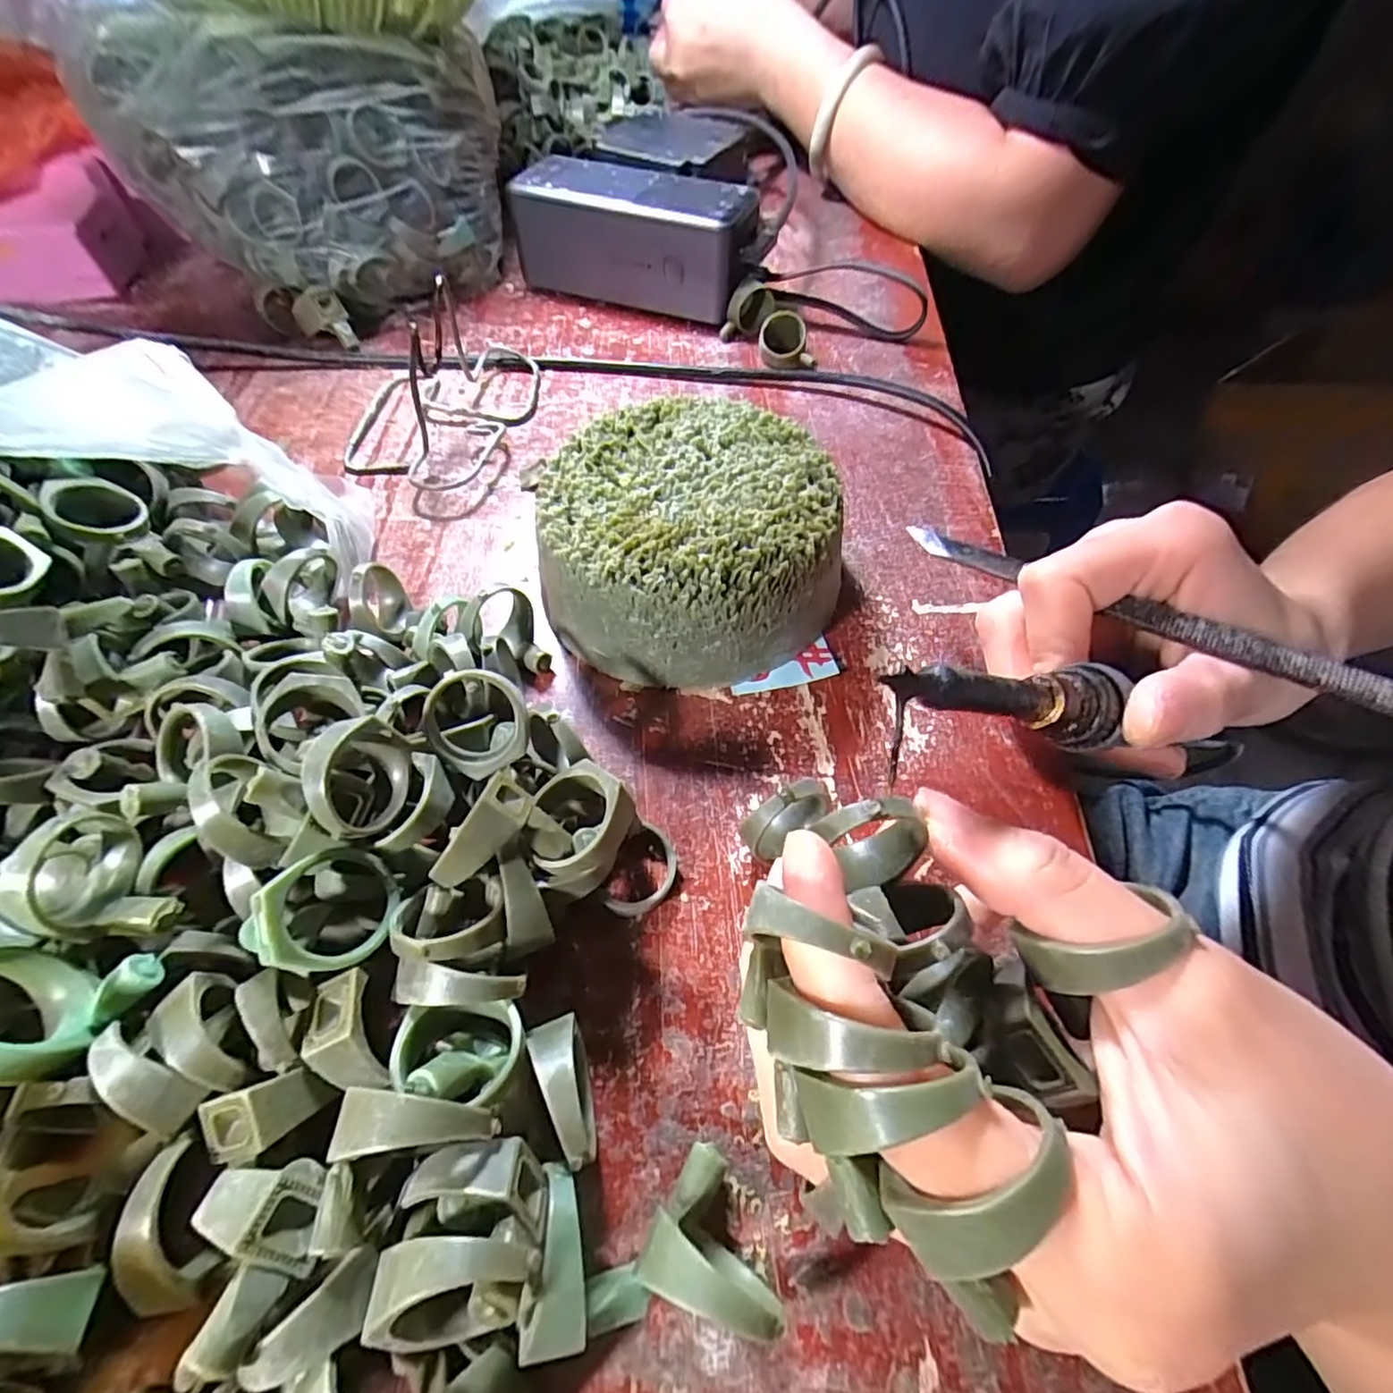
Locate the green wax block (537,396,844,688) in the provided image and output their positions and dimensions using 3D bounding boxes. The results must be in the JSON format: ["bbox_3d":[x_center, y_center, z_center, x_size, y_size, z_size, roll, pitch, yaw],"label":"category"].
[{"bbox_3d":[0.000,-0.057,0.215,0.104,0.046,0.101,7,58,3],"label":"green wax block"}]

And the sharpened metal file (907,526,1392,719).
[{"bbox_3d":[0.134,-0.018,0.165,0.163,0.006,0.007,31,61,30],"label":"sharpened metal file"}]

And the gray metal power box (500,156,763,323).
[{"bbox_3d":[-0.036,-0.251,0.337,0.128,0.054,0.055,15,59,8],"label":"gray metal power box"}]

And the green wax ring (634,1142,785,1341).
[{"bbox_3d":[0.004,0.105,0.121,0.026,0.027,0.022,13,57,7],"label":"green wax ring"}]

